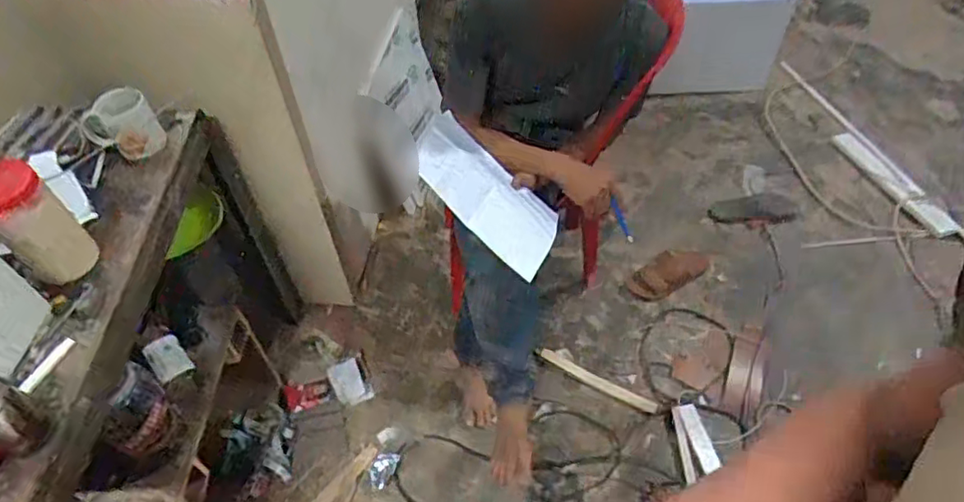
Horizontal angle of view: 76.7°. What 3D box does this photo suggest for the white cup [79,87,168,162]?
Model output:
[{"bbox_3d":[-0.636,-0.225,1.076,0.105,0.109,0.072,6,51,8],"label":"white cup"}]

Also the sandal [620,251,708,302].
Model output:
[{"bbox_3d":[0.517,0.062,1.729,0.257,0.047,0.102,-23,54,-17],"label":"sandal"}]

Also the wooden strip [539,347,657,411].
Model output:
[{"bbox_3d":[0.292,0.329,1.544,0.307,0.011,0.039,25,51,18],"label":"wooden strip"}]

